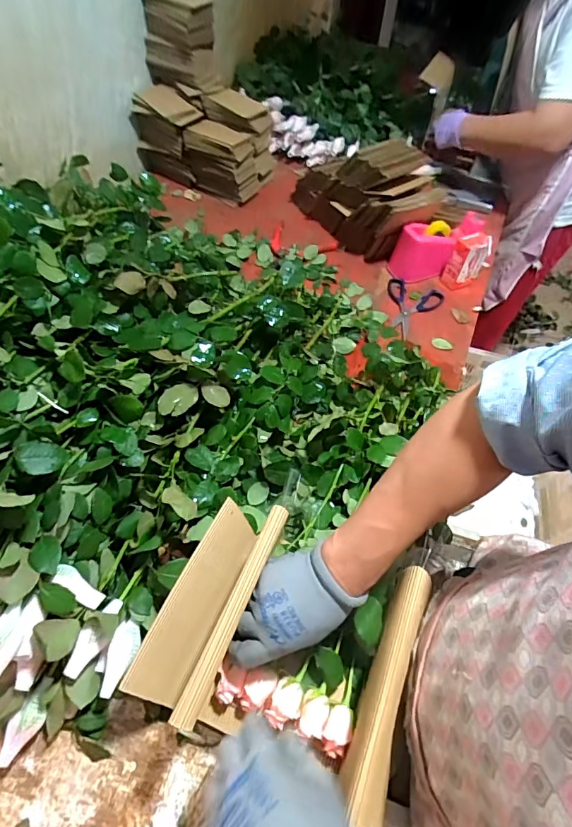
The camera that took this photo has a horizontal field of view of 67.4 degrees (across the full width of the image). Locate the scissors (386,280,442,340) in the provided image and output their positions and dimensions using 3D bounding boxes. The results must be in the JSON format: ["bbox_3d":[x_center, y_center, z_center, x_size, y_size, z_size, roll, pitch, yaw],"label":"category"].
[{"bbox_3d":[0.253,-0.220,0.904,0.120,0.010,0.186,24,57,13],"label":"scissors"}]

